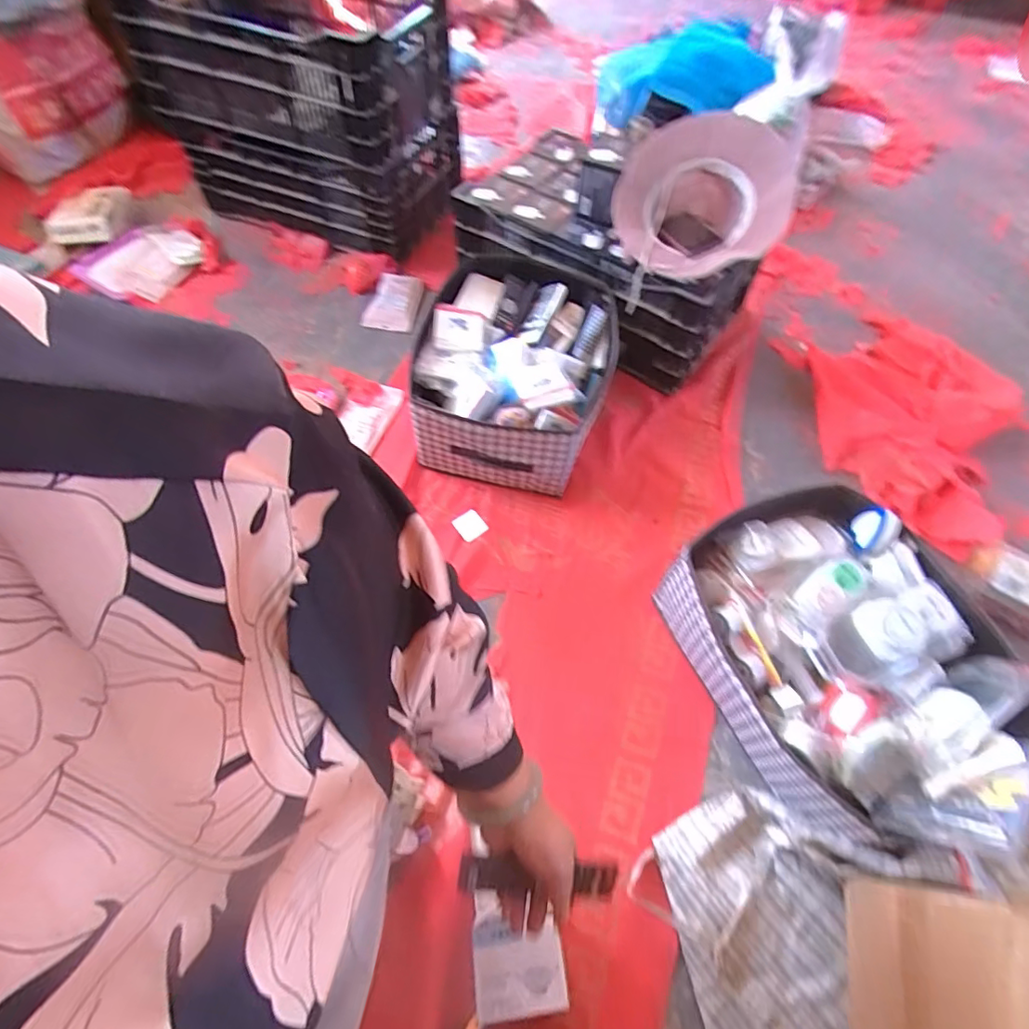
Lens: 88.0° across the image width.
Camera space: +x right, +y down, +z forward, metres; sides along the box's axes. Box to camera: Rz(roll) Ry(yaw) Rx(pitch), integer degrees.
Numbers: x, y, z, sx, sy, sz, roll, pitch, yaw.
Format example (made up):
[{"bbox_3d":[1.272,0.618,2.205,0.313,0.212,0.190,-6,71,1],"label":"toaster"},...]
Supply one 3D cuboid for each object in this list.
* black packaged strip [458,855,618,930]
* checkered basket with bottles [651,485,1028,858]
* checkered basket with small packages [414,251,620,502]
[{"bbox_3d":[0.021,0.324,0.477,0.139,0.013,0.036,6,95,-3],"label":"black packaged strip"},{"bbox_3d":[0.446,0.192,0.747,0.358,0.205,0.438,-24,62,-16],"label":"checkered basket with bottles"},{"bbox_3d":[0.006,-0.295,1.050,0.348,0.171,0.478,10,58,3],"label":"checkered basket with small packages"}]

